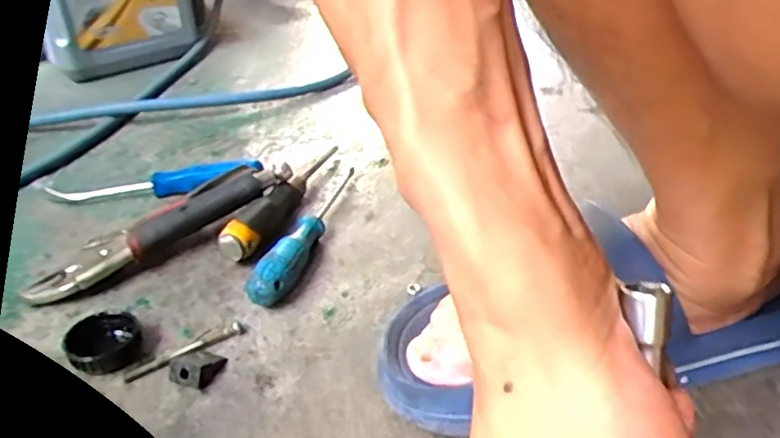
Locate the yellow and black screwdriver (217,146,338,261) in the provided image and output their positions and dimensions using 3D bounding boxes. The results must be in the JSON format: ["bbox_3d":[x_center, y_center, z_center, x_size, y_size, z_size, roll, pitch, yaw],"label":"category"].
[{"bbox_3d":[-0.084,-0.027,0.551,0.024,0.032,0.198,8,34,18],"label":"yellow and black screwdriver"}]

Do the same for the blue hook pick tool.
[{"bbox_3d":[-0.217,-0.034,0.579,0.192,0.030,0.022,-4,32,-1],"label":"blue hook pick tool"}]

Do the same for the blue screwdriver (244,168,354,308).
[{"bbox_3d":[-0.065,0.001,0.509,0.026,0.029,0.201,4,33,12],"label":"blue screwdriver"}]

